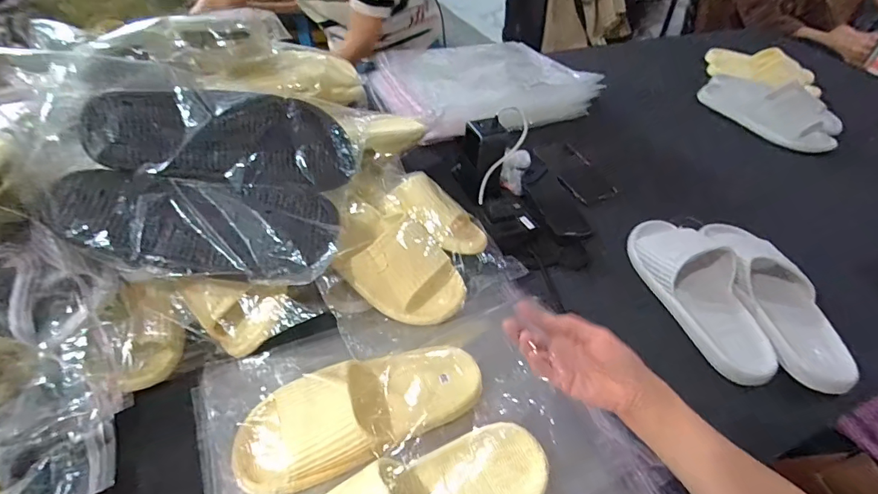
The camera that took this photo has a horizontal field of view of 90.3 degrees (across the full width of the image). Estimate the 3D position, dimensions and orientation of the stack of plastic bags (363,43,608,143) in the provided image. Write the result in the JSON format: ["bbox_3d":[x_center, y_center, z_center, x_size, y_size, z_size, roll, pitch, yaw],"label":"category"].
[{"bbox_3d":[0.088,-0.369,0.977,0.449,0.058,0.384,-16,49,-19],"label":"stack of plastic bags"}]

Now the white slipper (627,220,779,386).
[{"bbox_3d":[0.345,0.043,0.582,0.103,0.057,0.263,-2,46,-7],"label":"white slipper"}]

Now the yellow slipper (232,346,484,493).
[{"bbox_3d":[-0.071,0.152,0.415,0.245,0.060,0.093,-19,50,-22],"label":"yellow slipper"}]

